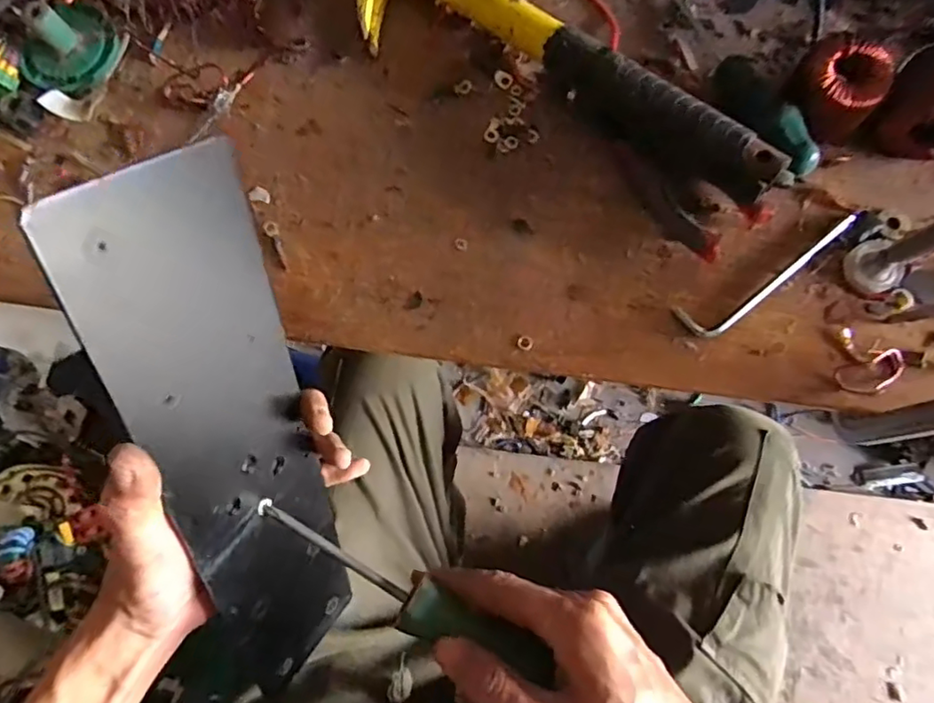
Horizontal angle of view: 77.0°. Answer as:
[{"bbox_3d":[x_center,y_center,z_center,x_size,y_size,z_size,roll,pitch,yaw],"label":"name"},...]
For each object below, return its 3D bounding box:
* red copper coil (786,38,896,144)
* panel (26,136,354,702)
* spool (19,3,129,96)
[{"bbox_3d":[0.218,-0.153,0.347,0.049,0.043,0.050,-3,74,1],"label":"red copper coil"},{"bbox_3d":[-0.105,0.063,0.284,0.006,0.300,0.088,17,37,24],"label":"panel"},{"bbox_3d":[-0.269,-0.206,0.384,0.059,0.037,0.058,-1,74,2],"label":"spool"}]

